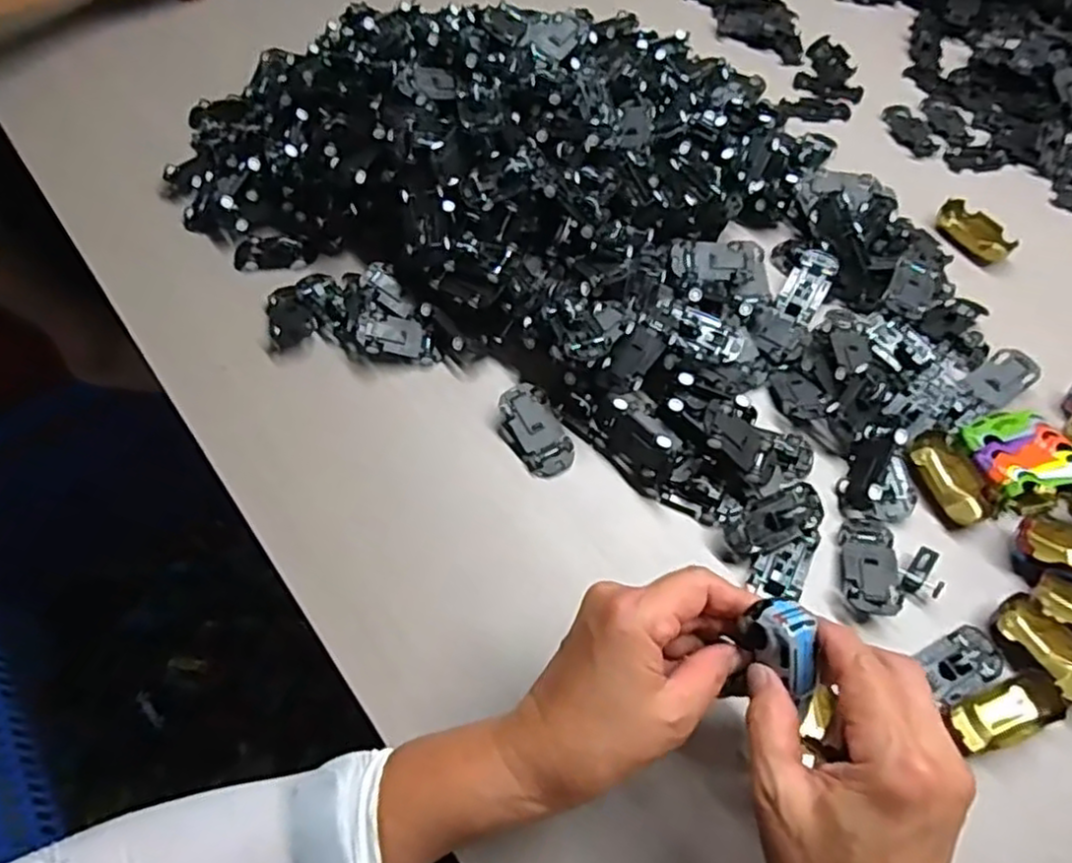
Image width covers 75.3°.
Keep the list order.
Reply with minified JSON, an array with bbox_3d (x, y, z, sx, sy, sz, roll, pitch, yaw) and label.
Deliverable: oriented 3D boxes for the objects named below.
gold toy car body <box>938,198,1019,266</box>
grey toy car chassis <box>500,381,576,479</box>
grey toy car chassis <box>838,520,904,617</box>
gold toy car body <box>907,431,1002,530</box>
[{"bbox_3d":[0.359,-0.163,0.571,0.029,0.018,0.063,-36,66,-19],"label":"gold toy car body"},{"bbox_3d":[0.000,0.000,0.474,0.038,0.020,0.066,-24,63,-13],"label":"grey toy car chassis"},{"bbox_3d":[0.203,0.082,0.423,0.031,0.015,0.060,9,60,5],"label":"grey toy car chassis"},{"bbox_3d":[0.269,0.029,0.452,0.036,0.015,0.061,-17,61,-10],"label":"gold toy car body"}]

